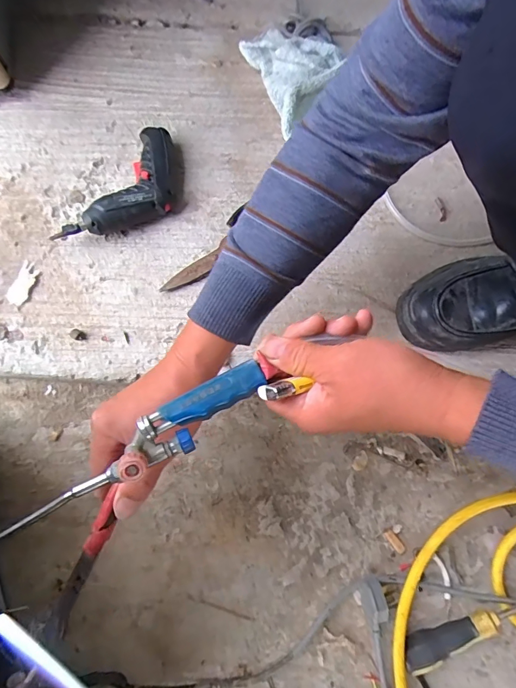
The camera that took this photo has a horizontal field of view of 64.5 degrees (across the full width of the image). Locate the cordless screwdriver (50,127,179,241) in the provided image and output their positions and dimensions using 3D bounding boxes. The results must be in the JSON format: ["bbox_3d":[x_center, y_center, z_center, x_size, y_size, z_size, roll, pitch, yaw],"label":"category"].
[{"bbox_3d":[-0.163,-0.193,0.536,0.094,0.049,0.206,31,76,8],"label":"cordless screwdriver"}]

